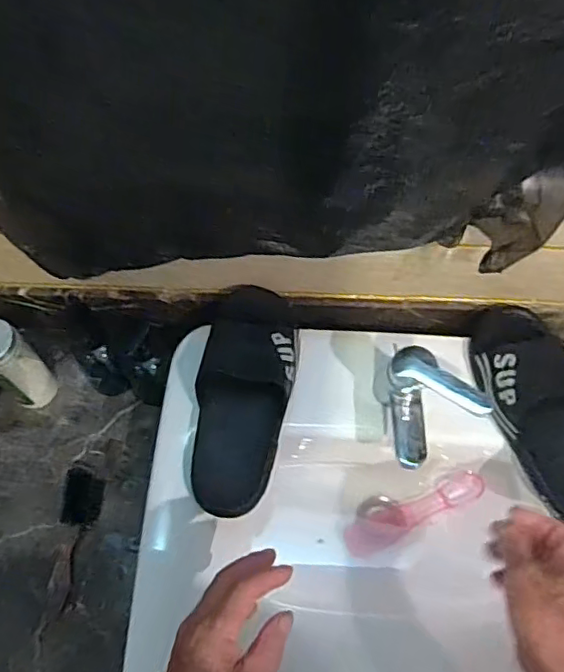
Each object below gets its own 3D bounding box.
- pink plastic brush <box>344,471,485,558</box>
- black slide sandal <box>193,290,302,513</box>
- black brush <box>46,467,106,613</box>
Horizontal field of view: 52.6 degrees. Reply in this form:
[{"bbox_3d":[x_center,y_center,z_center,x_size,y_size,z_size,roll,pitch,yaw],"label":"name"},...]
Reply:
[{"bbox_3d":[0.167,0.224,0.718,0.183,0.032,0.040,-22,64,-12],"label":"pink plastic brush"},{"bbox_3d":[-0.040,0.067,0.660,0.108,0.066,0.267,7,75,1],"label":"black slide sandal"},{"bbox_3d":[-0.252,0.241,0.685,0.046,0.020,0.157,6,62,2],"label":"black brush"}]

